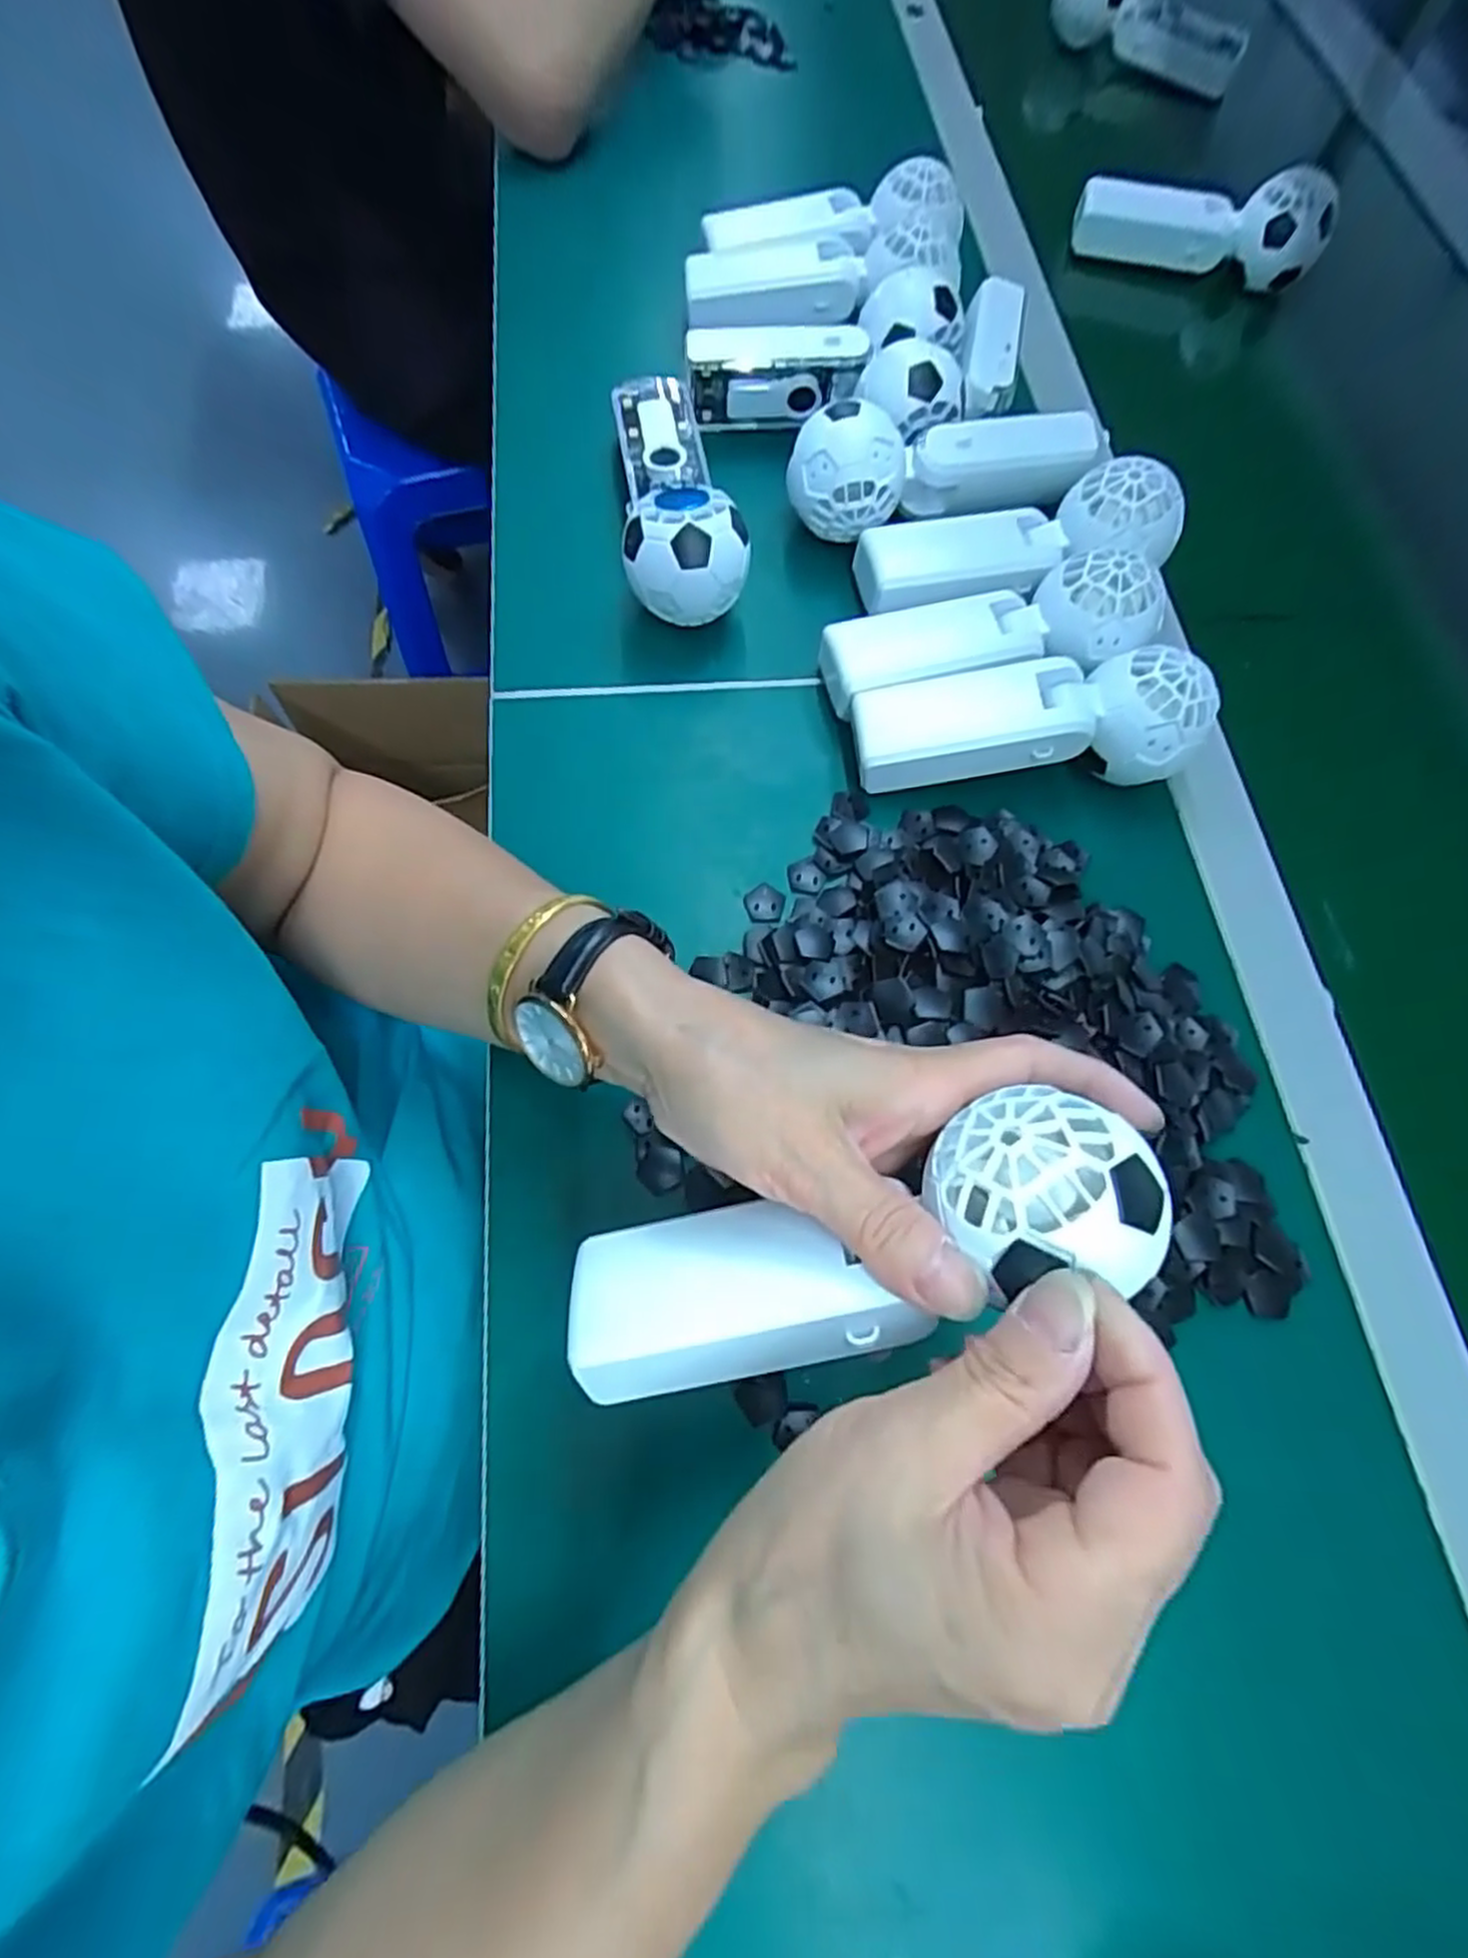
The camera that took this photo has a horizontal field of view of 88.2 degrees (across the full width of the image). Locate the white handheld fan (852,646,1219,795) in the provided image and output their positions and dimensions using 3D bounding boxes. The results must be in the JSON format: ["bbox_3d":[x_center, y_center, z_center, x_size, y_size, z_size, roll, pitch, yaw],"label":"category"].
[{"bbox_3d":[0.140,-0.122,0.363,0.164,0.057,0.050,1,68,-3],"label":"white handheld fan"}]

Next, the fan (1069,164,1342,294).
[{"bbox_3d":[0.338,-0.556,0.557,0.173,0.075,0.058,13,68,2],"label":"fan"}]

